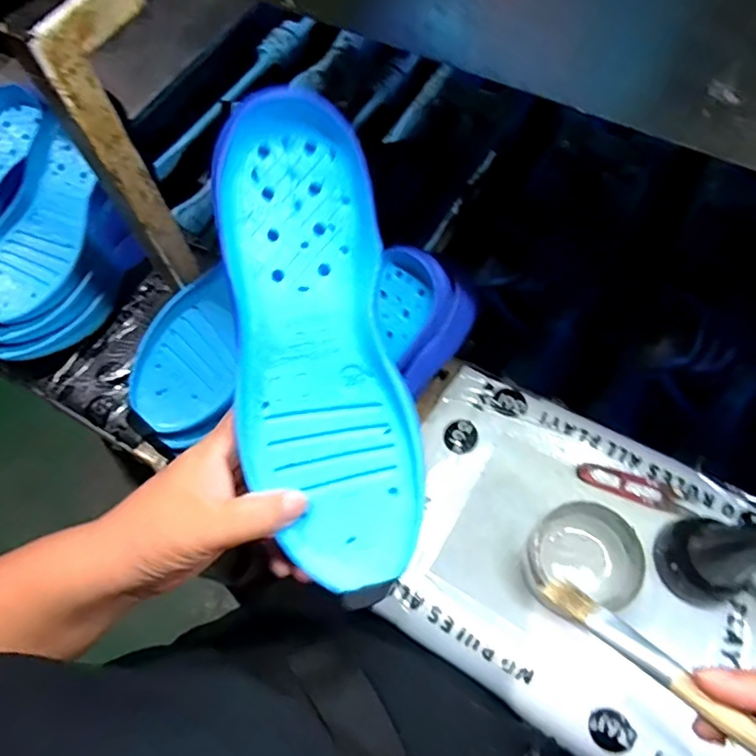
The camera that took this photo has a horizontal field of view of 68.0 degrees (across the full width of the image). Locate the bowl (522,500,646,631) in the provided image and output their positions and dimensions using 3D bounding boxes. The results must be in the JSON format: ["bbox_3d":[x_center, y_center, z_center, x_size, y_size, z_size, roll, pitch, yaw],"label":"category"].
[{"bbox_3d":[0.161,0.146,0.450,0.079,0.057,0.081,-1,66,1],"label":"bowl"}]

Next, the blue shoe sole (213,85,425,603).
[{"bbox_3d":[-0.033,-0.011,0.286,0.089,0.029,0.240,-10,97,-3],"label":"blue shoe sole"}]

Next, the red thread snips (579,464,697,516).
[{"bbox_3d":[0.225,0.097,0.493,0.096,0.006,0.022,16,67,9],"label":"red thread snips"}]

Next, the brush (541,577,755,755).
[{"bbox_3d":[0.130,0.128,0.221,0.015,0.007,0.155,-42,39,-16],"label":"brush"}]

